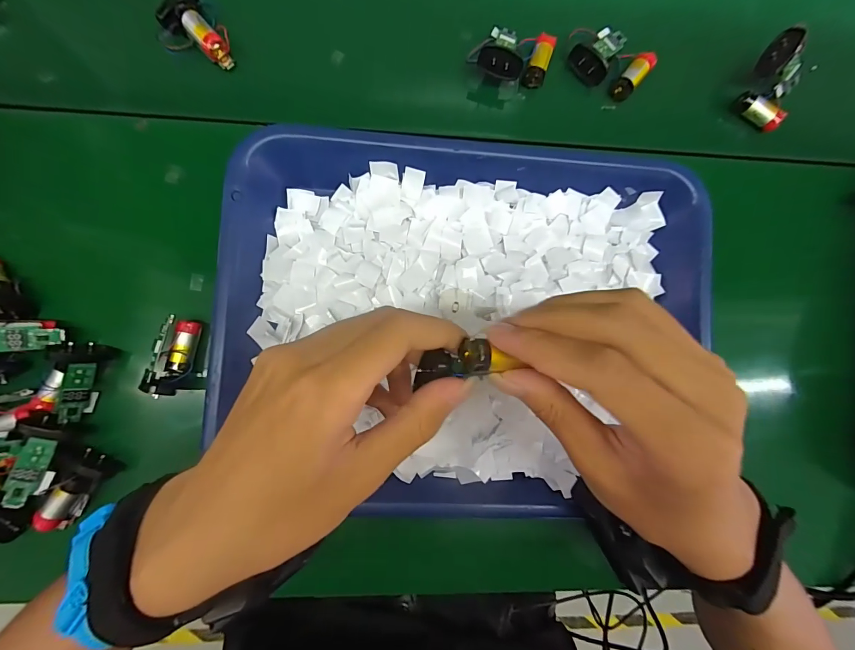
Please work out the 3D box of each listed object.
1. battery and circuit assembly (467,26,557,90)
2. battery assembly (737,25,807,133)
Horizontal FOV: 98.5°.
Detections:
[{"bbox_3d":[0.066,-0.207,0.281,0.067,0.023,0.044,2,89,-4],"label":"battery and circuit assembly"},{"bbox_3d":[0.280,-0.195,0.293,0.046,0.033,0.052,30,87,-3],"label":"battery assembly"}]

